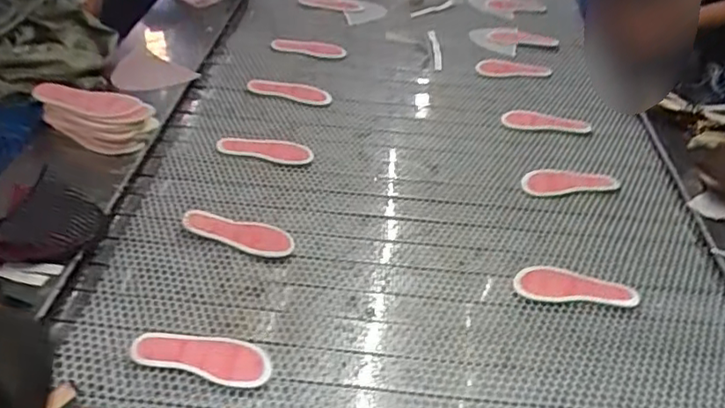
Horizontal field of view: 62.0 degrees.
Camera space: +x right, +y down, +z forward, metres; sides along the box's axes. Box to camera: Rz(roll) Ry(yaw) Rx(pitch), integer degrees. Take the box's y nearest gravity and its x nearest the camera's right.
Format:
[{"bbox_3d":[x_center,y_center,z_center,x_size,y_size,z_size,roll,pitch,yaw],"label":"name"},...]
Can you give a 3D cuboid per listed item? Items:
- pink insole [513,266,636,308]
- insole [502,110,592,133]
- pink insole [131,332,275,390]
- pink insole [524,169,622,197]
[{"bbox_3d":[0.381,0.149,1.078,0.210,0.012,0.076,8,39,6],"label":"pink insole"},{"bbox_3d":[0.429,-0.194,1.419,0.203,0.014,0.068,3,46,-9],"label":"insole"},{"bbox_3d":[-0.250,0.234,0.940,0.216,0.008,0.080,7,38,5],"label":"pink insole"},{"bbox_3d":[0.440,-0.045,1.265,0.199,0.019,0.071,0,50,-3],"label":"pink insole"}]

